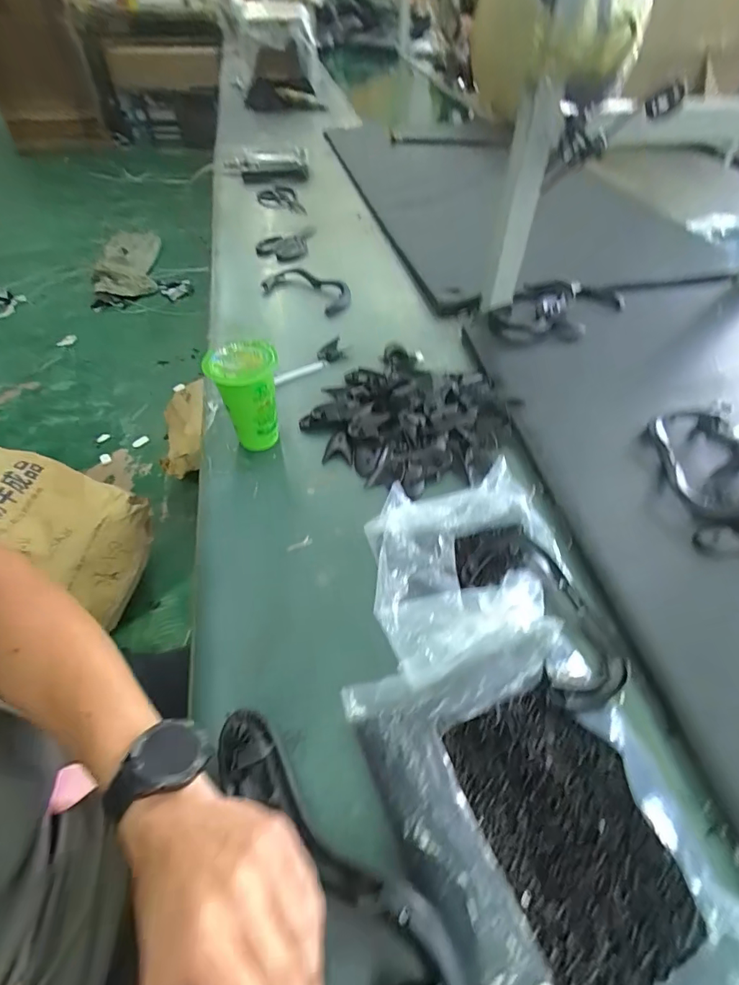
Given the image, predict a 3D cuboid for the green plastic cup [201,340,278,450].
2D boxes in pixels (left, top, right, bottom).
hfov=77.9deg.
[{"bbox_3d":[-0.158,-0.119,0.608,0.082,0.143,0.079,0,51,0],"label":"green plastic cup"}]

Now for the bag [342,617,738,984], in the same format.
[{"bbox_3d":[0.140,0.257,0.348,0.225,0.040,0.307,-20,53,-15],"label":"bag"}]

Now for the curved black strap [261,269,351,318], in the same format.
[{"bbox_3d":[-0.122,-0.403,0.911,0.177,0.027,0.101,26,55,20],"label":"curved black strap"}]

